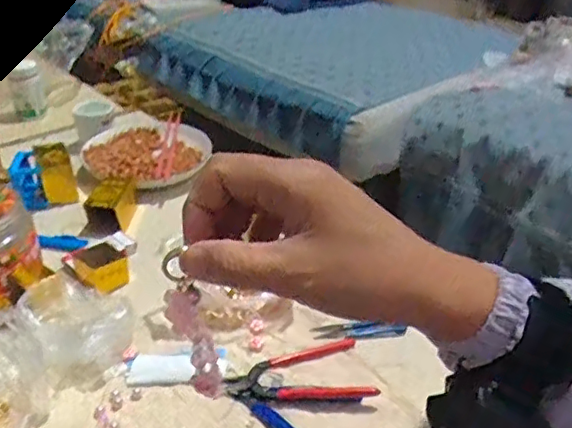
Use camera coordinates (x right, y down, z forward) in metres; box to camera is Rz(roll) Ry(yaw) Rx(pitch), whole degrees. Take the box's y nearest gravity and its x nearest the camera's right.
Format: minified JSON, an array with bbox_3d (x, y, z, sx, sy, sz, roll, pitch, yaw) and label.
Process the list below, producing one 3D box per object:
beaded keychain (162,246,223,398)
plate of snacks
[{"bbox_3d":[-0.051,0.059,0.309,0.013,0.087,0.019,-26,20,-35],"label":"beaded keychain"},{"bbox_3d":[-0.216,-0.102,0.900,0.183,0.028,0.214,-10,34,-17],"label":"plate of snacks"}]

